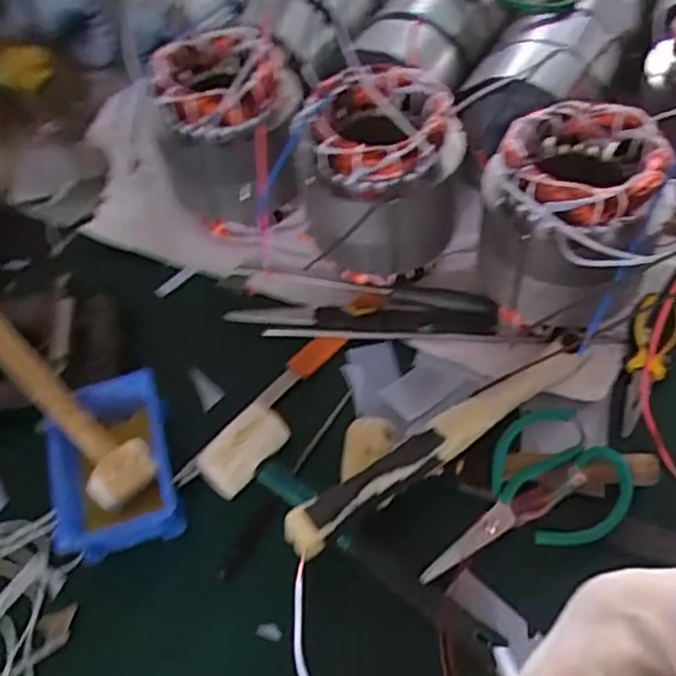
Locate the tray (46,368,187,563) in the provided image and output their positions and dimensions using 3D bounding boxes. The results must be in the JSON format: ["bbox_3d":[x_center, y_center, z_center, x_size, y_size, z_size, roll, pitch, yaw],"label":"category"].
[{"bbox_3d":[-0.195,0.111,0.592,0.107,0.046,0.153,-9,58,-3],"label":"tray"}]

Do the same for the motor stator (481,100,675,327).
[{"bbox_3d":[0.201,-0.093,0.601,0.136,0.182,0.149,-2,56,3],"label":"motor stator"}]

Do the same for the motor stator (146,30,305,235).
[{"bbox_3d":[-0.112,-0.215,0.719,0.143,0.164,0.152,-2,58,2],"label":"motor stator"}]

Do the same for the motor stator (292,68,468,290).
[{"bbox_3d":[0.042,-0.155,0.662,0.148,0.167,0.136,2,58,4],"label":"motor stator"}]

